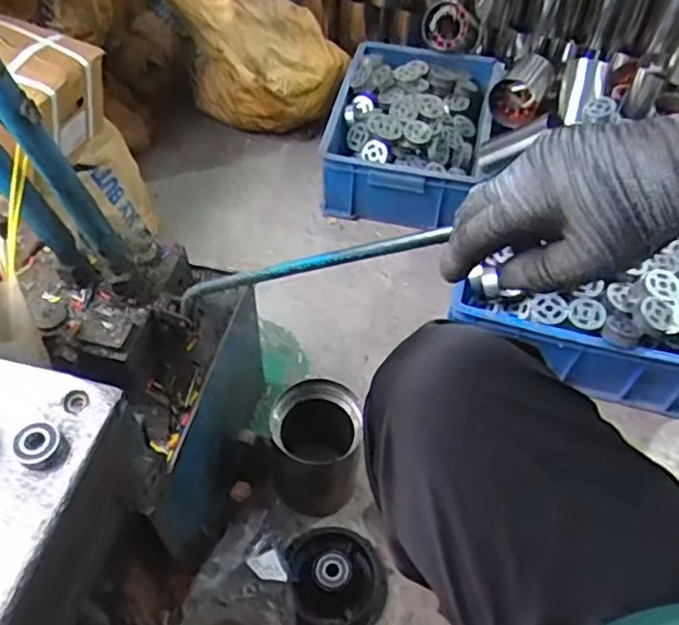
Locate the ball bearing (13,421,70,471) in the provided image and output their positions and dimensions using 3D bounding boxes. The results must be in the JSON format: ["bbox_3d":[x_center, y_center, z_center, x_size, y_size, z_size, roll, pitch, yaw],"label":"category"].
[{"bbox_3d":[-0.219,0.099,0.477,0.036,0.015,0.032,24,56,16],"label":"ball bearing"}]

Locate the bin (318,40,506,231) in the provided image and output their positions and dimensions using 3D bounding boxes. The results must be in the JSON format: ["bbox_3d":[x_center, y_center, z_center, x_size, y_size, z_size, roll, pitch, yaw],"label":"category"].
[{"bbox_3d":[0.148,-0.377,1.324,0.298,0.155,0.427,12,53,7],"label":"bin"}]

